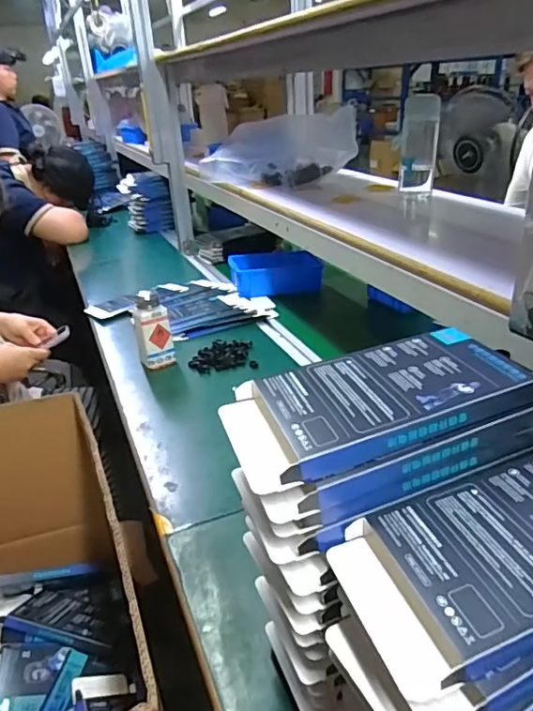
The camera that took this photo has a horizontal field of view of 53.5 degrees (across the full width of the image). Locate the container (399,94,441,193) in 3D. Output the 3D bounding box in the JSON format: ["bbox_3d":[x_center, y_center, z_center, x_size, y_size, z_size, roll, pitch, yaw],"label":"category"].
[{"bbox_3d":[0.260,-0.357,0.905,0.061,0.148,0.058,6,29,17],"label":"container"}]

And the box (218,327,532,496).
[{"bbox_3d":[0.070,0.028,0.357,0.193,0.018,0.098,-17,33,-12],"label":"box"}]

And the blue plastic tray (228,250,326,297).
[{"bbox_3d":[0.017,-0.196,1.219,0.194,0.062,0.145,-7,28,-8],"label":"blue plastic tray"}]

